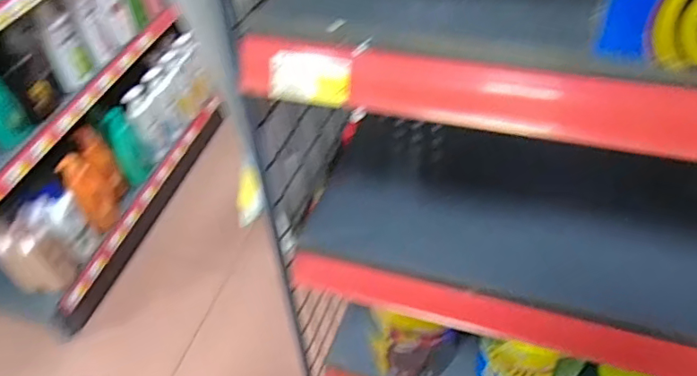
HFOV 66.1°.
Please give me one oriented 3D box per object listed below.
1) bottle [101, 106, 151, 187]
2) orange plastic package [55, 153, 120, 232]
[{"bbox_3d":[-0.669,-0.118,1.625,0.078,0.249,0.086,-21,47,-16],"label":"bottle"},{"bbox_3d":[-0.733,0.014,1.495,0.060,0.261,0.103,3,44,20],"label":"orange plastic package"}]

